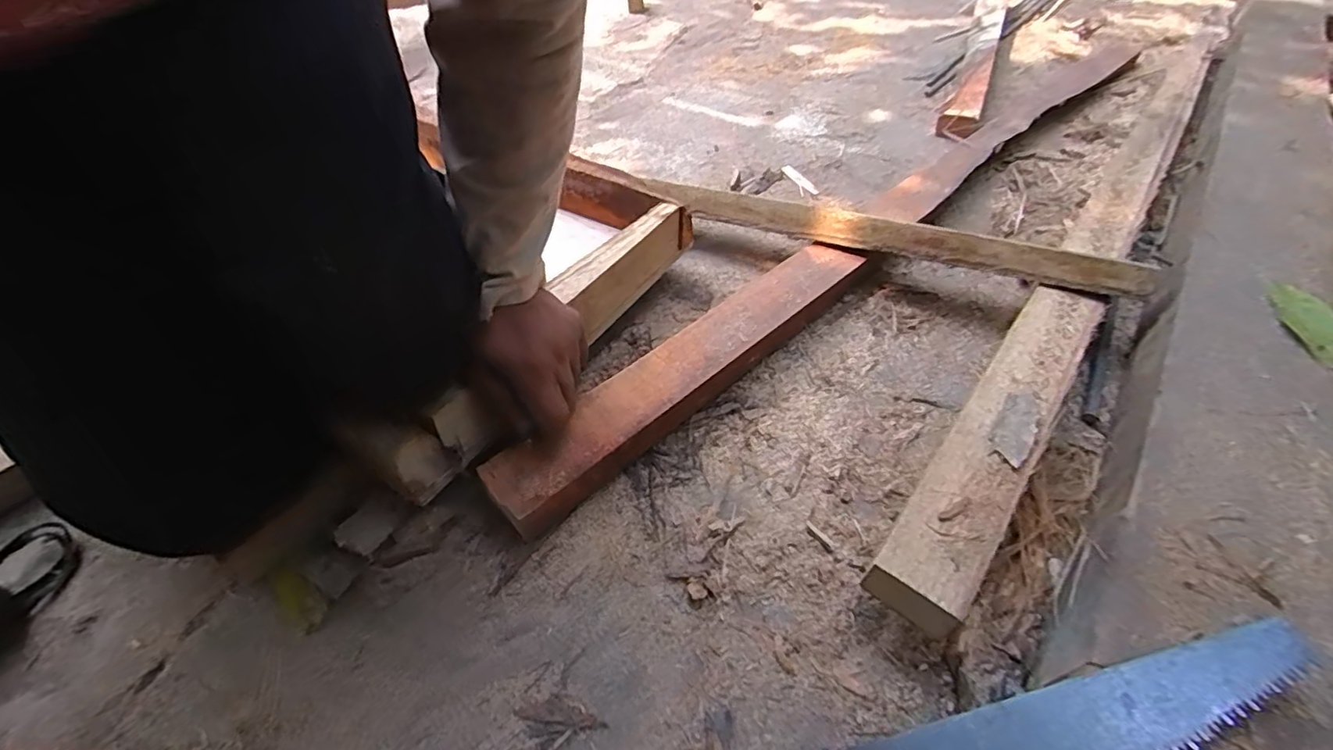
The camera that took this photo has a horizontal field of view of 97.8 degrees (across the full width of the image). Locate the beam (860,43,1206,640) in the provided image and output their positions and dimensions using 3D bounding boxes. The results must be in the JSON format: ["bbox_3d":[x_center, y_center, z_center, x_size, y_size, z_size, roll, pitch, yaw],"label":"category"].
[{"bbox_3d":[0.515,-0.179,0.691,0.075,0.078,1.175,30,54,25],"label":"beam"}]

